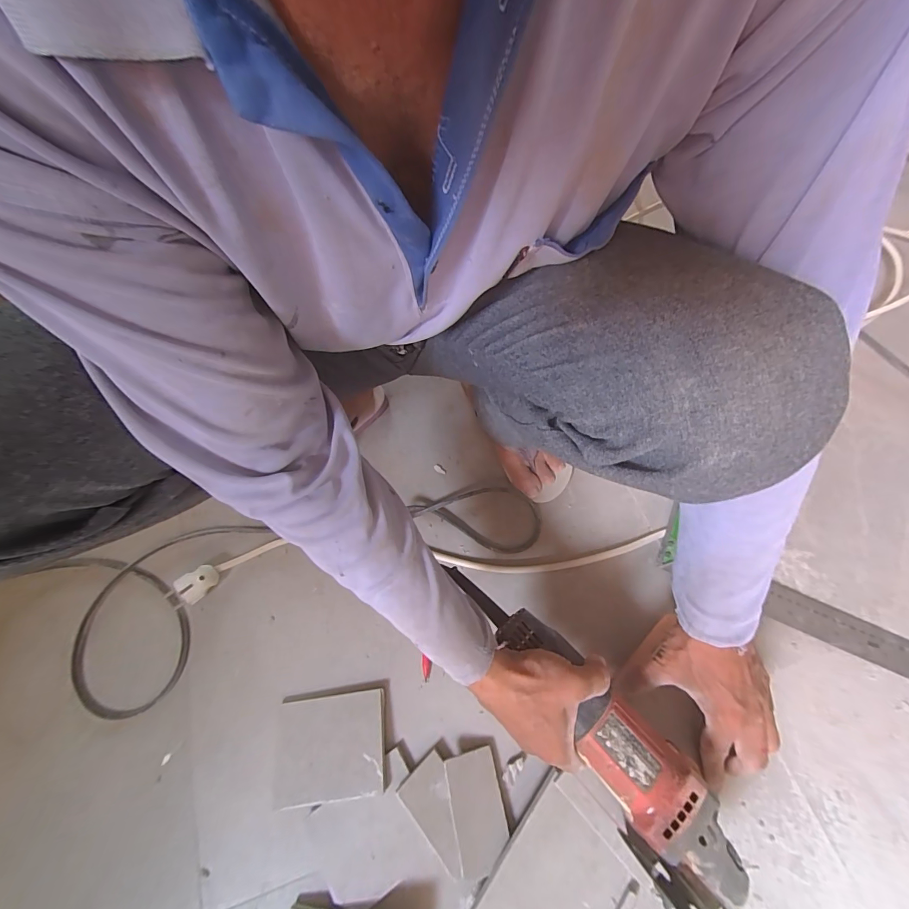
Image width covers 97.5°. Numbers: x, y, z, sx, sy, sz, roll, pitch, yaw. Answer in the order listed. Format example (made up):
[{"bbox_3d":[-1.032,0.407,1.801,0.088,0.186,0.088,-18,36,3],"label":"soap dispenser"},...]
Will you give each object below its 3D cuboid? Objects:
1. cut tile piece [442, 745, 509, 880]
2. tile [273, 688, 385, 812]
[{"bbox_3d":[0.023,0.348,0.392,0.051,0.004,0.090,-3,58,-18],"label":"cut tile piece"},{"bbox_3d":[-0.133,0.310,0.426,0.113,0.006,0.093,-9,57,1],"label":"tile"}]

